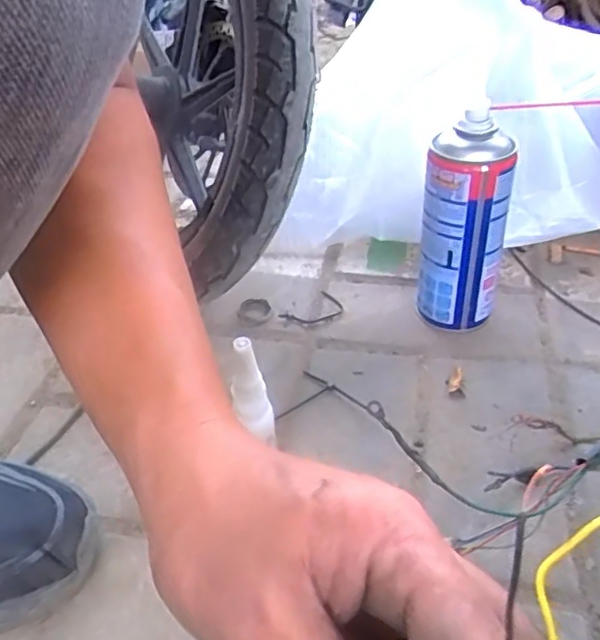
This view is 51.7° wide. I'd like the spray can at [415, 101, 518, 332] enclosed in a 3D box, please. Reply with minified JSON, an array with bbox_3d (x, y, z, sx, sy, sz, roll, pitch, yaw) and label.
[{"bbox_3d":[0.131,-0.071,0.492,0.055,0.173,0.053,-2,38,2],"label":"spray can"}]

